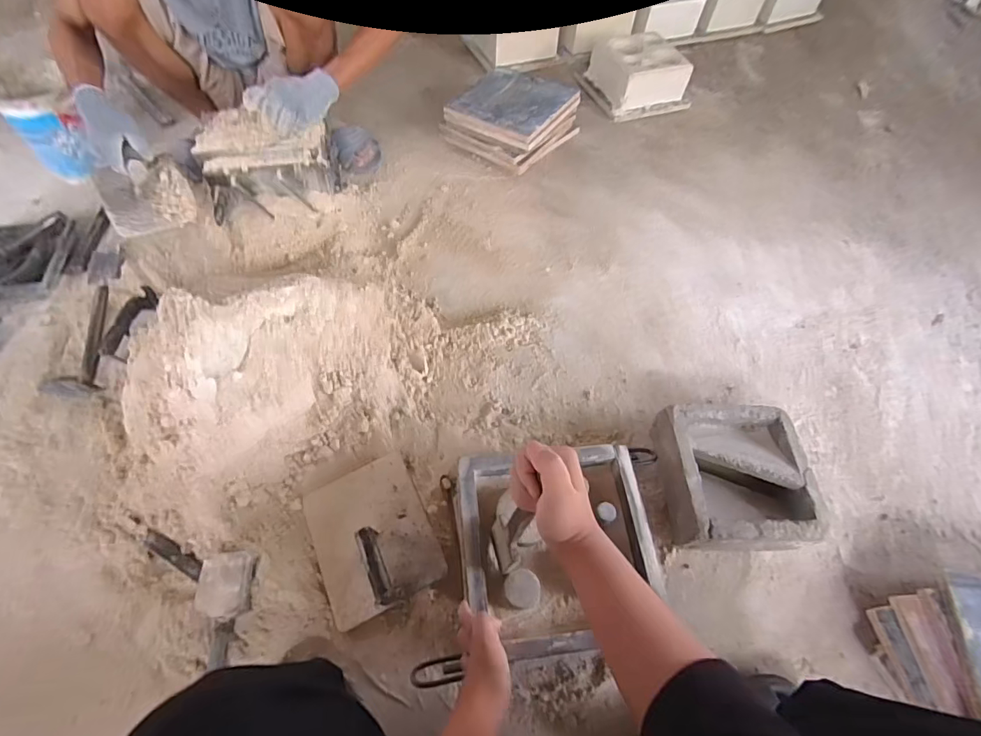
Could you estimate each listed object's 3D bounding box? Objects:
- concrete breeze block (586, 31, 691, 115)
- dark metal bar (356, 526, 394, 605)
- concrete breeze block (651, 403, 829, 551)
[{"bbox_3d":[0.400,-0.801,1.267,0.195,0.101,0.202,-15,64,-10],"label":"concrete breeze block"},{"bbox_3d":[-0.157,0.274,0.656,0.025,0.057,0.100,-20,59,-14],"label":"dark metal bar"},{"bbox_3d":[0.369,0.170,0.730,0.196,0.107,0.206,-4,57,-4],"label":"concrete breeze block"}]

